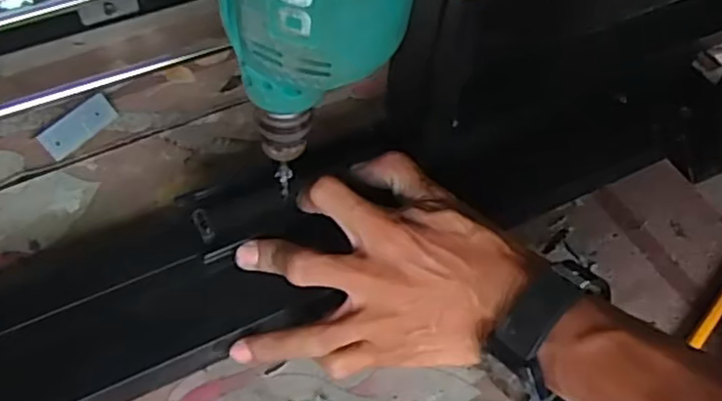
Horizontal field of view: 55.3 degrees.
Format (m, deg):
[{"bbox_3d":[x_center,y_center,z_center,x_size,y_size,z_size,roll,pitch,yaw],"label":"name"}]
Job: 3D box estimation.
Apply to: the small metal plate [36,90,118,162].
[{"bbox_3d":[-0.178,-0.048,0.434,0.022,0.004,0.049,44,62,4],"label":"small metal plate"}]

